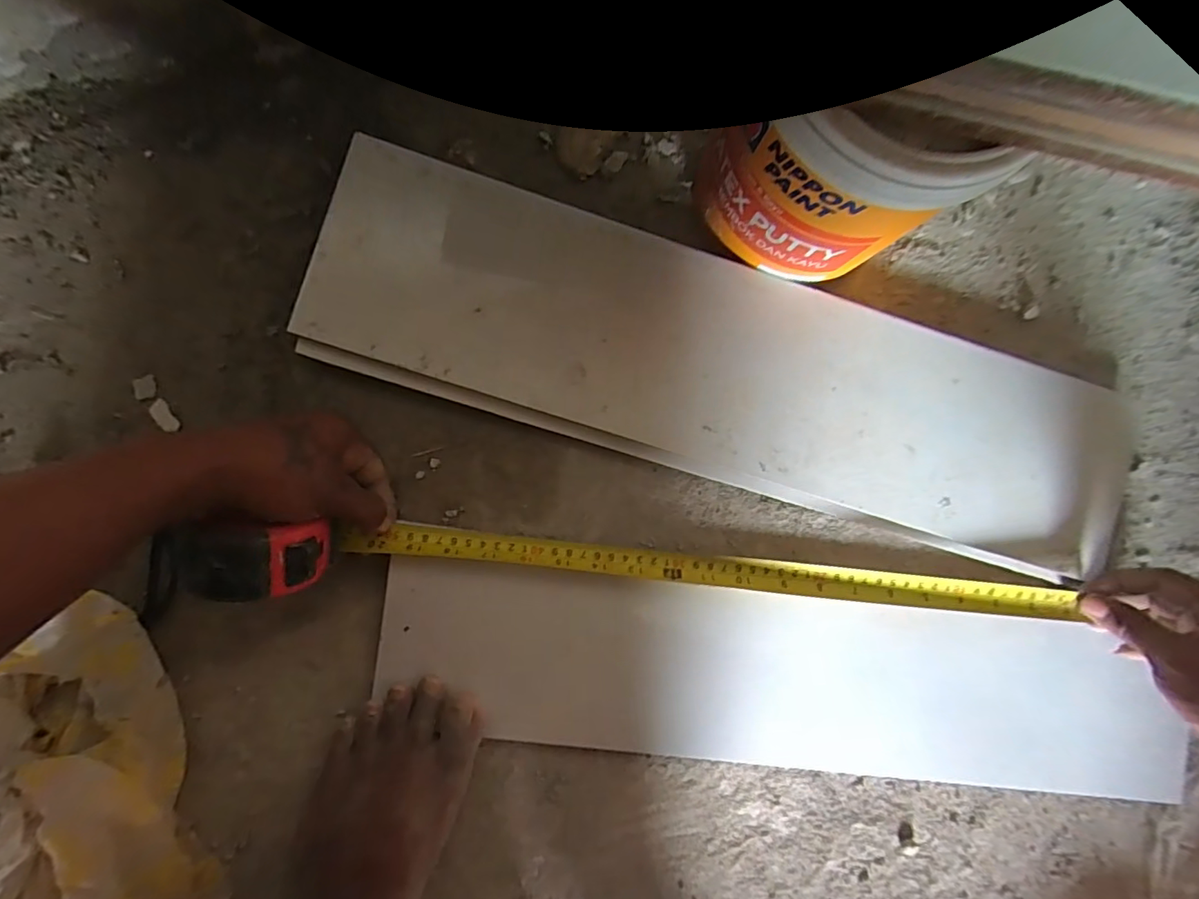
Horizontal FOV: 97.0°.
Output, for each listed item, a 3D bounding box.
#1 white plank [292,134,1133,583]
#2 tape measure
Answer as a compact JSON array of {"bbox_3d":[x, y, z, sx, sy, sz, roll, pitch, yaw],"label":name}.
[{"bbox_3d":[0.098,-0.061,0.381,0.581,0.032,0.155,15,87,-3],"label":"white plank"},{"bbox_3d":[0.043,0.088,0.360,0.570,0.075,0.049,5,88,-10],"label":"tape measure"}]

